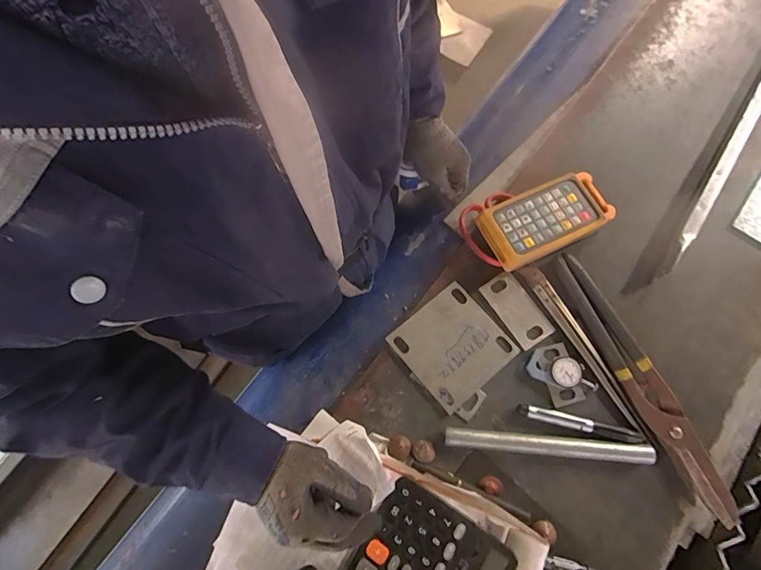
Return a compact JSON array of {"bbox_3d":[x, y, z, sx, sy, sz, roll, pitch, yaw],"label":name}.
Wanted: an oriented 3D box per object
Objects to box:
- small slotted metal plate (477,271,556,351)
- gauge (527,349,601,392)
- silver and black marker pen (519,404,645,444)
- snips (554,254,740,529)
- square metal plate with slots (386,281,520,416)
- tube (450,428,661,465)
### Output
[{"bbox_3d":[0.178,0.032,0.547,0.050,0.004,0.099,-31,75,-10],"label":"small slotted metal plate"},{"bbox_3d":[0.229,0.110,0.524,0.087,0.014,0.039,20,73,6],"label":"gauge"},{"bbox_3d":[0.236,0.166,0.500,0.138,0.012,0.018,13,72,4],"label":"silver and black marker pen"},{"bbox_3d":[0.314,0.112,0.515,0.042,0.022,0.335,-23,74,-8],"label":"snips"},{"bbox_3d":[0.091,0.077,0.534,0.120,0.004,0.120,-38,76,-12],"label":"square metal plate with slots"},{"bbox_3d":[0.195,0.189,0.492,0.239,0.020,0.022,5,72,1],"label":"tube"}]

